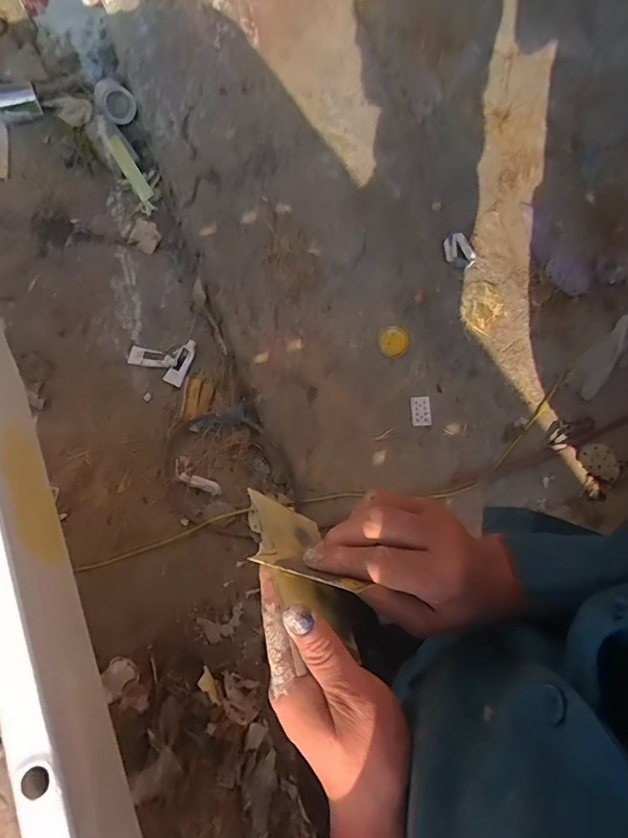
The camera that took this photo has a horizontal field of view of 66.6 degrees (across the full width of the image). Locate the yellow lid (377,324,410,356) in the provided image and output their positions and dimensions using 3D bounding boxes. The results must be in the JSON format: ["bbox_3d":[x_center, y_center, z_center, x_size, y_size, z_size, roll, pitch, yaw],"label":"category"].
[{"bbox_3d":[0.241,-0.238,1.448,0.094,0.012,0.096,1,75,-3],"label":"yellow lid"}]

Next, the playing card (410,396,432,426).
[{"bbox_3d":[0.324,-0.024,1.442,0.056,0.007,0.088,-3,82,4],"label":"playing card"}]

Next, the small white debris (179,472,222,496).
[{"bbox_3d":[-0.334,0.189,1.414,0.127,0.023,0.036,22,75,3],"label":"small white debris"}]

